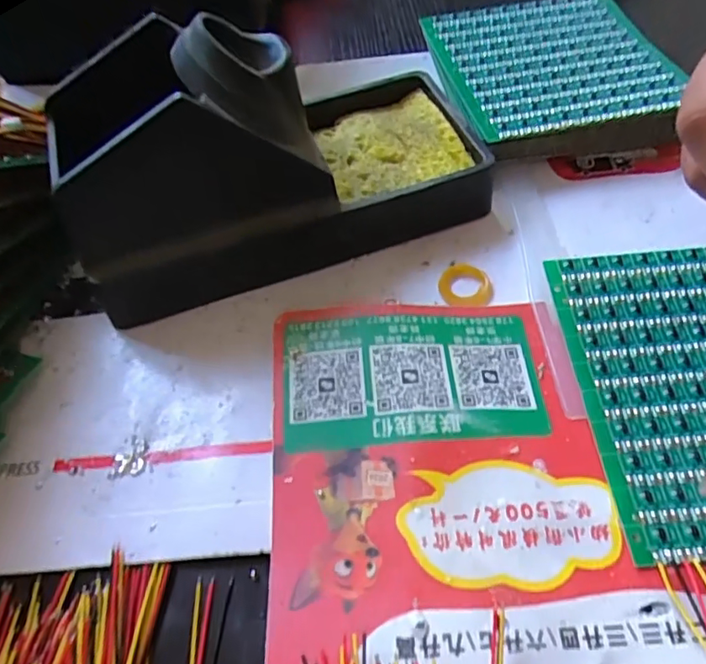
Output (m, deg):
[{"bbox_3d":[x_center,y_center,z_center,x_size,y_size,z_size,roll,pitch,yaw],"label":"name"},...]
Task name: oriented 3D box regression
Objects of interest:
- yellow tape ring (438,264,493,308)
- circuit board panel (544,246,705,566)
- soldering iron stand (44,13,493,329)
[{"bbox_3d":[0.041,-0.016,0.203,0.019,0.004,0.020,-2,55,3],"label":"yellow tape ring"},{"bbox_3d":[0.117,0.014,0.169,0.093,0.004,0.099,-5,57,2],"label":"circuit board panel"},{"bbox_3d":[-0.028,-0.069,0.200,0.146,0.075,0.066,-21,56,-10],"label":"soldering iron stand"}]

